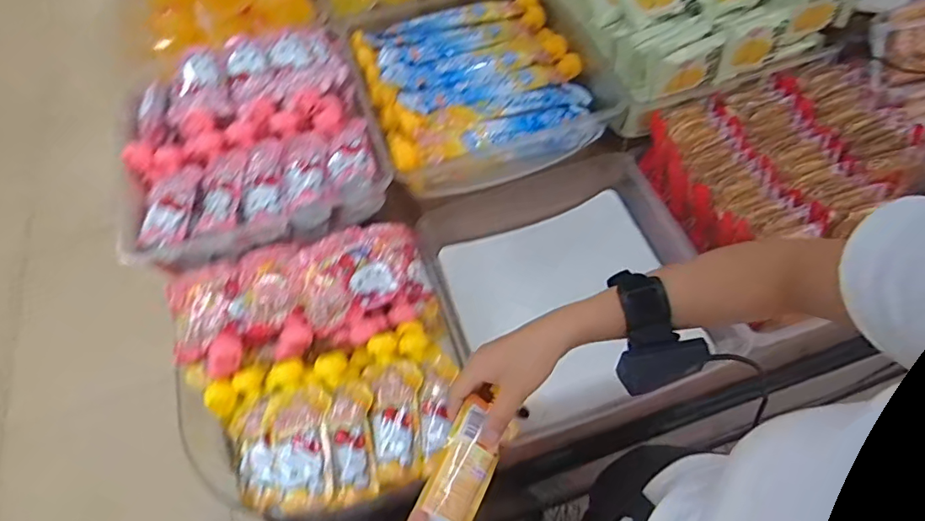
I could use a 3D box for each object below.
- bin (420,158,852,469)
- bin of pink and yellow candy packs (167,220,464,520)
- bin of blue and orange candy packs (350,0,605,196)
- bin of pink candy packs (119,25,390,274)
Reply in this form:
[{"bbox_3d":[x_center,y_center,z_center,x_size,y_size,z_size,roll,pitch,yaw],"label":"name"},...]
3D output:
[{"bbox_3d":[0.132,0.033,0.657,0.304,0.104,0.318,-19,61,-6],"label":"bin"},{"bbox_3d":[-0.157,0.118,0.572,0.299,0.104,0.278,-18,61,-6],"label":"bin of pink and yellow candy packs"},{"bbox_3d":[0.019,-0.243,0.699,0.283,0.087,0.279,-18,61,-6],"label":"bin of blue and orange candy packs"},{"bbox_3d":[-0.260,-0.145,0.645,0.291,0.090,0.279,-16,61,-5],"label":"bin of pink candy packs"}]

